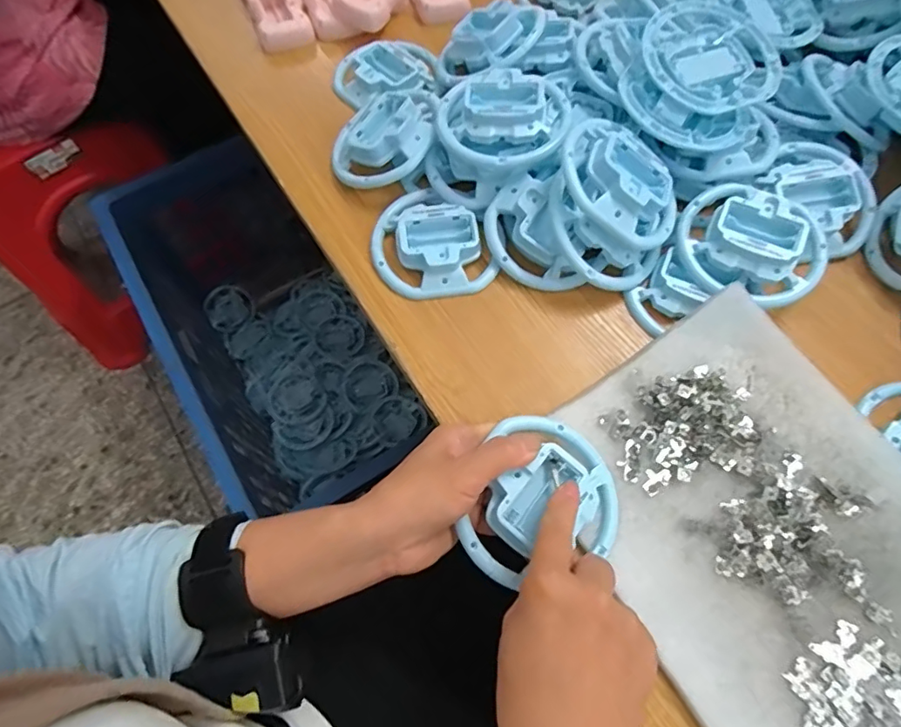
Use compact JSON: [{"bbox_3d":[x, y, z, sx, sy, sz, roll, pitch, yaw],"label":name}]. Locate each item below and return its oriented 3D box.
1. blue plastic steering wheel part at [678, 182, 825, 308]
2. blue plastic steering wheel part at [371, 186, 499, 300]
[{"bbox_3d":[0.221,-0.088,0.394,0.100,0.029,0.084,36,71,15],"label":"blue plastic steering wheel part"},{"bbox_3d":[-0.020,-0.095,0.422,0.084,0.025,0.099,-25,69,-10],"label":"blue plastic steering wheel part"}]

